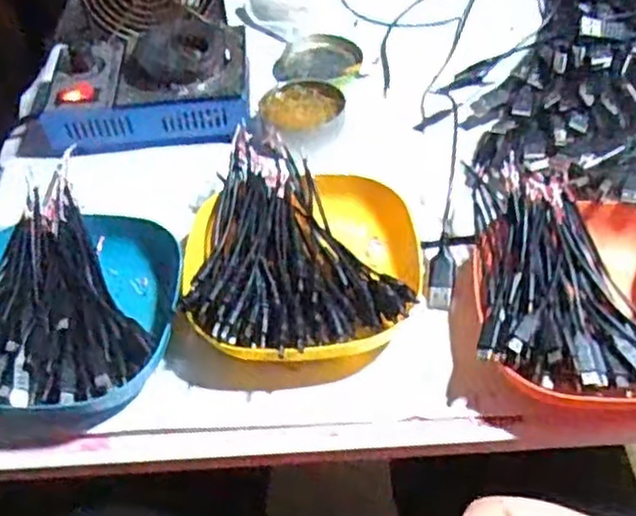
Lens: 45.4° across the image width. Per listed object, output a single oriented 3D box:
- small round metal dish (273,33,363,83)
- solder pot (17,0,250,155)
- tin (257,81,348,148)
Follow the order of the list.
[{"bbox_3d":[0.002,-0.164,0.635,0.067,0.015,0.063,-3,49,3],"label":"small round metal dish"},{"bbox_3d":[-0.143,-0.178,0.596,0.167,0.083,0.188,-5,49,1],"label":"solder pot"},{"bbox_3d":[-0.011,-0.109,0.571,0.058,0.019,0.062,-3,49,3],"label":"tin"}]

